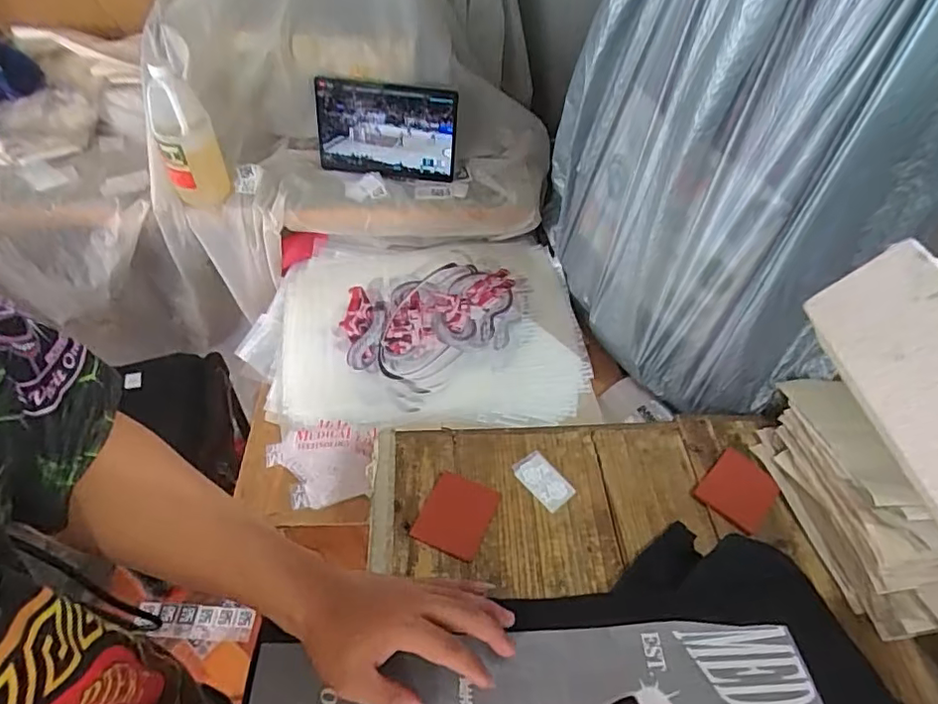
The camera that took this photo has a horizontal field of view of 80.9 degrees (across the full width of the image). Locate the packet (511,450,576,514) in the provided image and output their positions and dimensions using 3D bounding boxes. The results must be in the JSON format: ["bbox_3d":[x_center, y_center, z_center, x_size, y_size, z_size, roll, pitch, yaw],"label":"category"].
[{"bbox_3d":[0.094,0.162,0.695,0.044,0.006,0.076,-31,59,-26],"label":"packet"}]

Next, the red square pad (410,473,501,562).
[{"bbox_3d":[-0.016,0.194,0.655,0.079,0.011,0.088,19,63,15],"label":"red square pad"}]

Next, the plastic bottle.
[{"bbox_3d":[-0.465,-0.351,0.901,0.091,0.213,0.080,-20,55,-20],"label":"plastic bottle"}]

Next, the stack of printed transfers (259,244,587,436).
[{"bbox_3d":[-0.072,-0.046,0.958,0.518,0.043,0.433,-1,51,-6],"label":"stack of printed transfers"}]

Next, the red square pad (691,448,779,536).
[{"bbox_3d":[0.338,0.171,0.688,0.078,0.004,0.099,38,57,24],"label":"red square pad"}]

